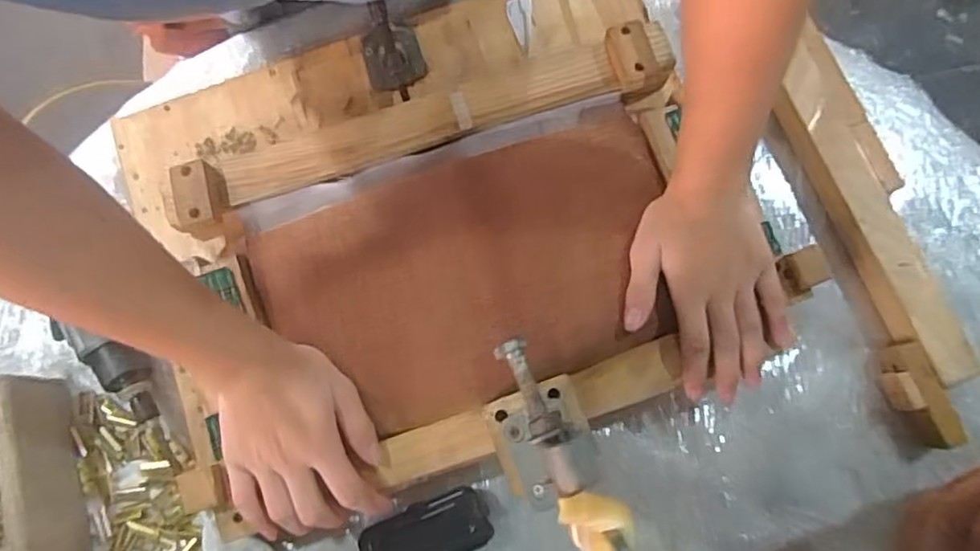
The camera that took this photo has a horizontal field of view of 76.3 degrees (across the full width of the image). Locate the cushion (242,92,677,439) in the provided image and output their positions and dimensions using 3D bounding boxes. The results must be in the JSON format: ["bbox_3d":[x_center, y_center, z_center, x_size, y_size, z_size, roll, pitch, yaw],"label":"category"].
[{"bbox_3d":[-0.020,-0.012,0.534,0.342,0.054,0.230,-18,79,-3],"label":"cushion"}]

